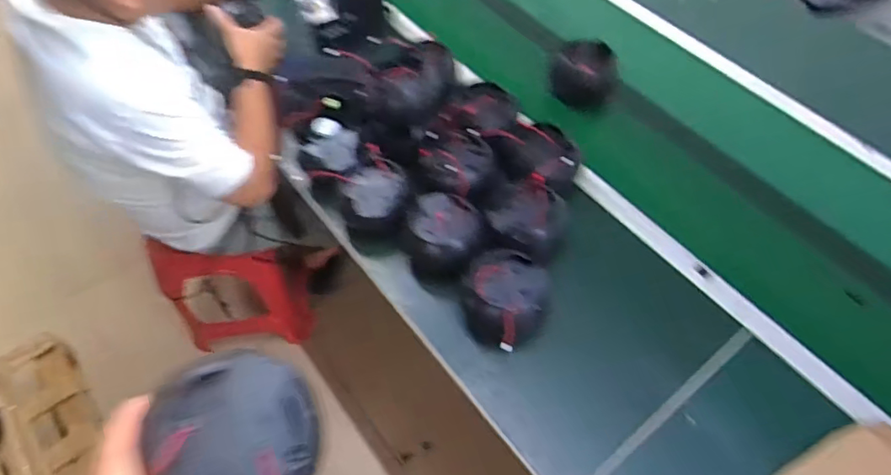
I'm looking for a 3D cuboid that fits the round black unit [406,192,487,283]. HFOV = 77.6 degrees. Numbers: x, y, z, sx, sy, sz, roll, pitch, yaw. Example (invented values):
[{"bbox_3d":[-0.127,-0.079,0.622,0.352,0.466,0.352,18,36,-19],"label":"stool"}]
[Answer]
[{"bbox_3d":[-0.002,0.003,0.892,0.128,0.092,0.128,0,58,0],"label":"round black unit"}]

